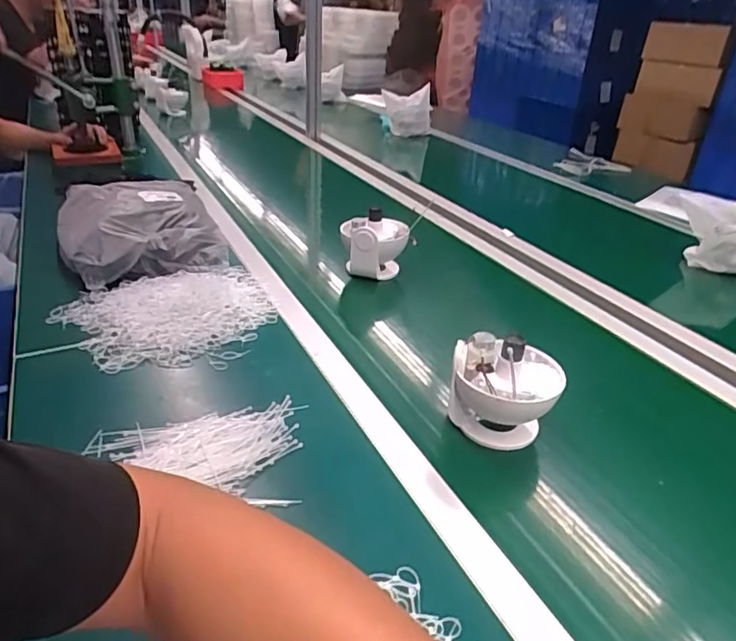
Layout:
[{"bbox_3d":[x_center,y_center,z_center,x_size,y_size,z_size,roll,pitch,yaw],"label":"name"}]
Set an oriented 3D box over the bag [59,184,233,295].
[{"bbox_3d":[-0.408,-0.174,1.005,0.249,0.082,0.328,-12,33,-26],"label":"bag"}]

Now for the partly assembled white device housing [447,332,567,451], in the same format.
[{"bbox_3d":[0.151,0.077,0.630,0.112,0.109,0.102,12,31,14],"label":"partly assembled white device housing"}]

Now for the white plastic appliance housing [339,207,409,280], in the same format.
[{"bbox_3d":[0.010,-0.129,0.982,0.111,0.113,0.108,4,30,1],"label":"white plastic appliance housing"}]

